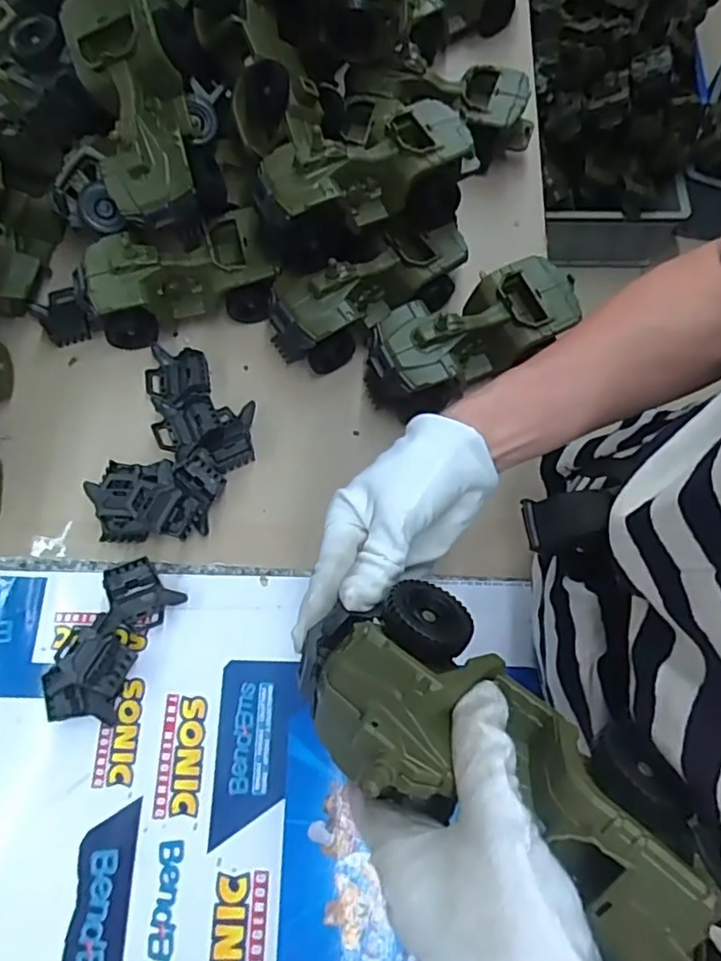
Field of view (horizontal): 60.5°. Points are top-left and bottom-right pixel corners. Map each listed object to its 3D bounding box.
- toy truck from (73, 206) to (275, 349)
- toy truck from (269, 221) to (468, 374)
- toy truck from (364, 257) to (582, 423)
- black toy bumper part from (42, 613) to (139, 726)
[{"bbox_3d":[-0.168,-0.184,0.567,0.171,0.078,0.080,-14,71,-5],"label":"toy truck"},{"bbox_3d":[0.007,-0.167,0.565,0.183,0.077,0.073,-24,73,-9],"label":"toy truck"},{"bbox_3d":[0.092,-0.131,0.553,0.187,0.080,0.099,-28,73,-10],"label":"toy truck"},{"bbox_3d":[-0.209,0.147,0.480,0.057,0.029,0.076,14,71,4],"label":"black toy bumper part"}]

